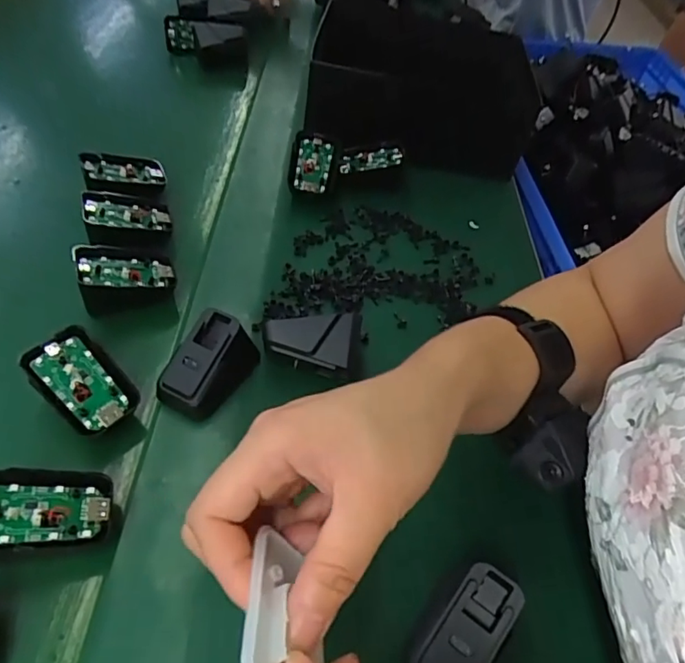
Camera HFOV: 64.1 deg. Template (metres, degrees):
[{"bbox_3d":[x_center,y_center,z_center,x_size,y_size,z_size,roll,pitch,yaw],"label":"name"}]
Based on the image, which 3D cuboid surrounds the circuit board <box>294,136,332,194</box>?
[{"bbox_3d":[-0.029,-0.162,0.532,0.032,0.005,0.060,11,69,-9],"label":"circuit board"}]

